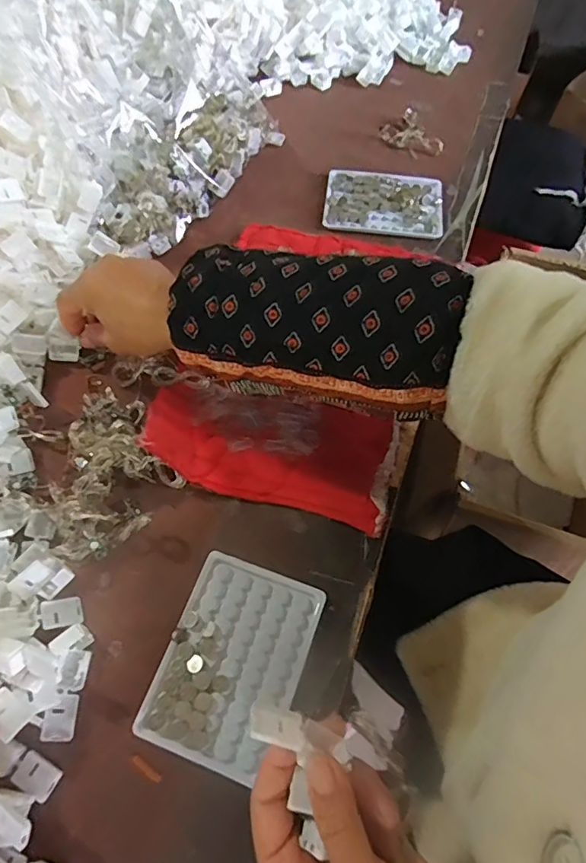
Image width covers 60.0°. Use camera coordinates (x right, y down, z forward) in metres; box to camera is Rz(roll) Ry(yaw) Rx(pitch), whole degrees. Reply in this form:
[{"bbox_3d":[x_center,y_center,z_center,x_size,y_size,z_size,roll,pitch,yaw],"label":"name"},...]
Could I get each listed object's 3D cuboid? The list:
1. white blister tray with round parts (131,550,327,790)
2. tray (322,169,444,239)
[{"bbox_3d":[-0.041,0.160,0.358,0.092,0.005,0.129,20,64,8],"label":"white blister tray with round parts"},{"bbox_3d":[0.103,-0.260,0.573,0.130,0.011,0.097,8,63,2],"label":"tray"}]

